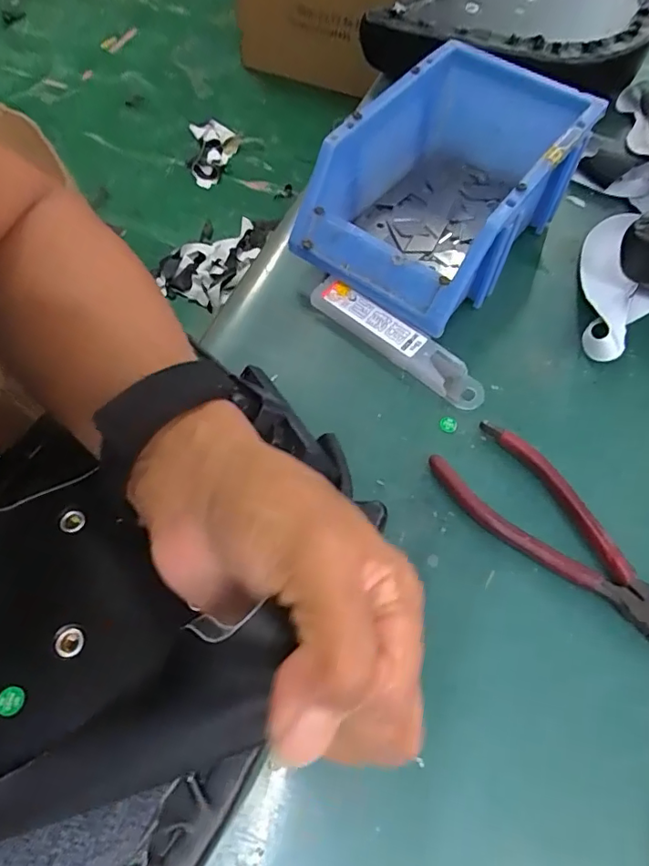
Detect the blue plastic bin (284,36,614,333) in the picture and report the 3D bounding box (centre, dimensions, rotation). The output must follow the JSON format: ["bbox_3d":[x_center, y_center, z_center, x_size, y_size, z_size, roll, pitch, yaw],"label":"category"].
[{"bbox_3d":[0.081,-0.161,0.349,0.119,0.077,0.184,37,70,18],"label":"blue plastic bin"}]

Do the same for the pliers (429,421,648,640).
[{"bbox_3d":[0.127,0.058,0.274,0.052,0.010,0.153,-37,68,-16],"label":"pliers"}]

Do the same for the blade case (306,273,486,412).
[{"bbox_3d":[0.045,-0.059,0.333,0.126,0.016,0.023,36,69,18],"label":"blade case"}]

